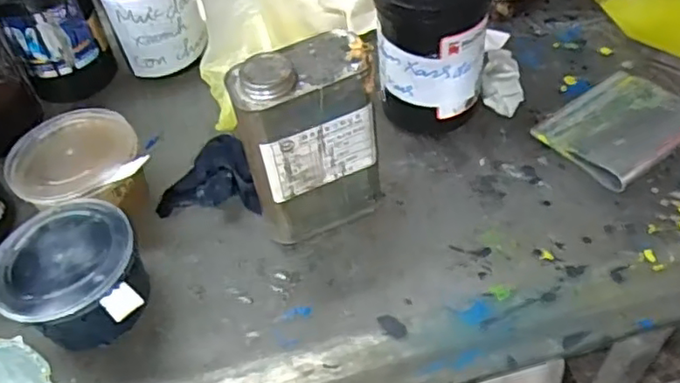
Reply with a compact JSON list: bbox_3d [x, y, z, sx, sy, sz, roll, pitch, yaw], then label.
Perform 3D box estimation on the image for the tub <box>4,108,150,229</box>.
[{"bbox_3d":[-0.239,-0.017,0.611,0.130,0.072,0.108,1,51,6],"label":"tub"}]

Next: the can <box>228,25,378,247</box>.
[{"bbox_3d":[-0.027,-0.042,0.541,0.112,0.175,0.064,-20,52,-11],"label":"can"}]

